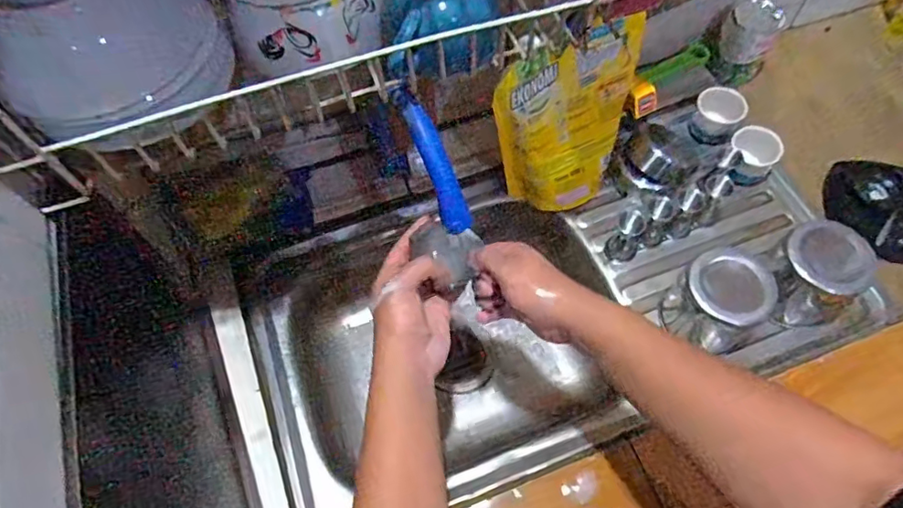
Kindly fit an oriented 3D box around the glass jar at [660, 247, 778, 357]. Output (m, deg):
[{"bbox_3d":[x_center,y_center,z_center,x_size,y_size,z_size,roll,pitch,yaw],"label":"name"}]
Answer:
[{"bbox_3d":[0.311,0.058,0.645,0.084,0.109,0.096,-36,66,-16],"label":"glass jar"}]

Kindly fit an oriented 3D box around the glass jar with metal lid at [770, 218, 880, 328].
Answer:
[{"bbox_3d":[0.430,0.034,0.664,0.085,0.134,0.099,-32,65,-14],"label":"glass jar with metal lid"}]

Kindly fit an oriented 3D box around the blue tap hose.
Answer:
[{"bbox_3d":[-0.016,-0.081,0.464,0.023,0.017,0.130,-24,95,-11],"label":"blue tap hose"}]

